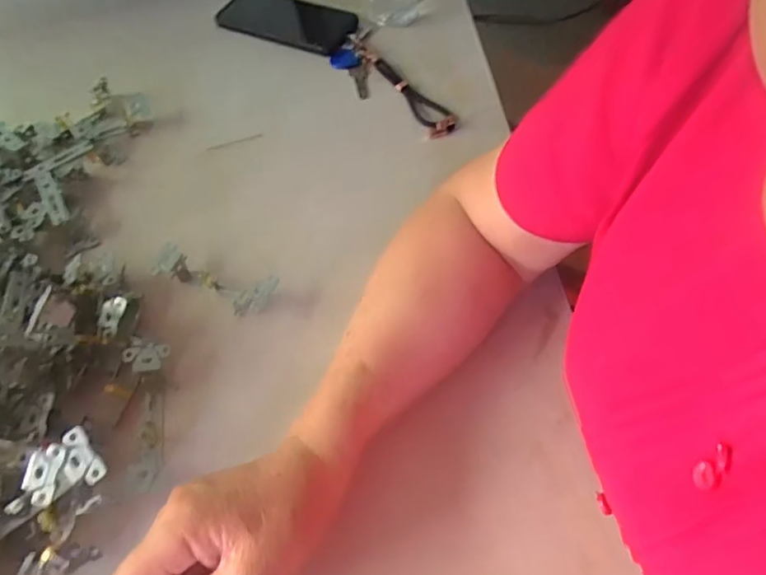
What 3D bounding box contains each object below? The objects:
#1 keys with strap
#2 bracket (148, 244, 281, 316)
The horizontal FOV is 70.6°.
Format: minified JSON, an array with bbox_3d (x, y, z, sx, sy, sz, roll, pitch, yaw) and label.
[{"bbox_3d":[0.004,-0.222,0.588,0.062,0.013,0.192,-26,60,-15],"label":"keys with strap"},{"bbox_3d":[-0.136,-0.005,0.442,0.100,0.025,0.031,17,59,11],"label":"bracket"}]

